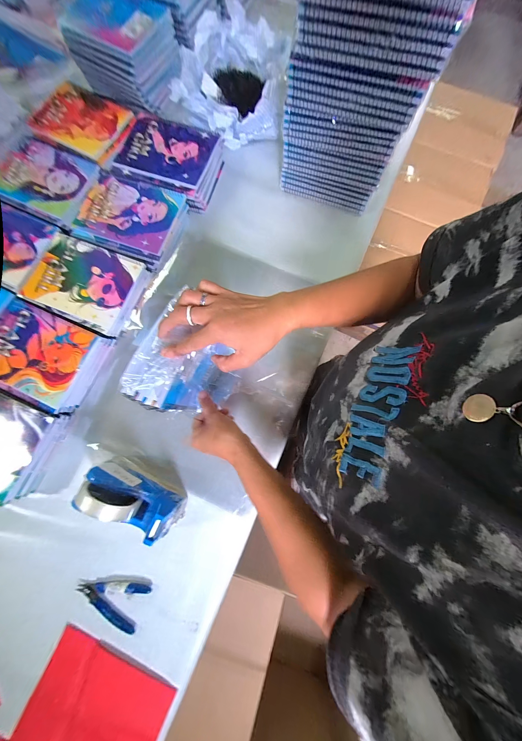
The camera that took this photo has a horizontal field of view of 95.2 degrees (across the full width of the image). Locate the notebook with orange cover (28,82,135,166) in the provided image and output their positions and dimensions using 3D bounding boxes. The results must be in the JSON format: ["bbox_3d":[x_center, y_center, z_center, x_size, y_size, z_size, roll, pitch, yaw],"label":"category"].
[{"bbox_3d":[-0.397,-0.563,0.536,0.213,0.009,0.150,29,81,5],"label":"notebook with orange cover"}]

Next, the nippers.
[{"bbox_3d":[-0.256,0.386,0.407,0.114,0.011,0.069,23,81,4],"label":"nippers"}]

